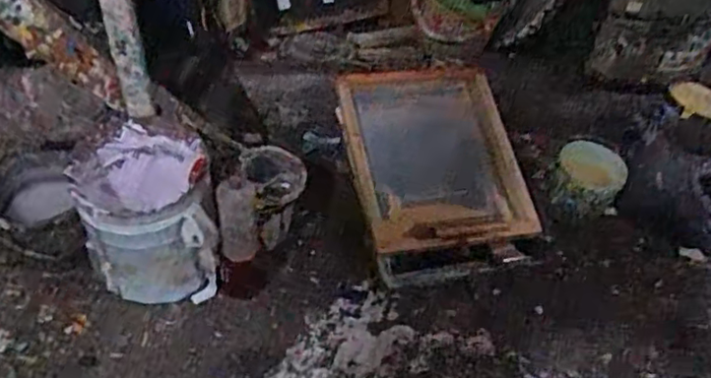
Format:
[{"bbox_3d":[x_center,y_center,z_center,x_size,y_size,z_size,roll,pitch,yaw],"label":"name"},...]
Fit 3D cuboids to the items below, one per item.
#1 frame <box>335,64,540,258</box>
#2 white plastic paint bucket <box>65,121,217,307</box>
[{"bbox_3d":[0.216,-0.094,1.786,0.444,0.104,0.556,-13,73,-3],"label":"frame"},{"bbox_3d":[-0.477,0.070,1.486,0.284,0.338,0.279,-7,47,-13],"label":"white plastic paint bucket"}]

